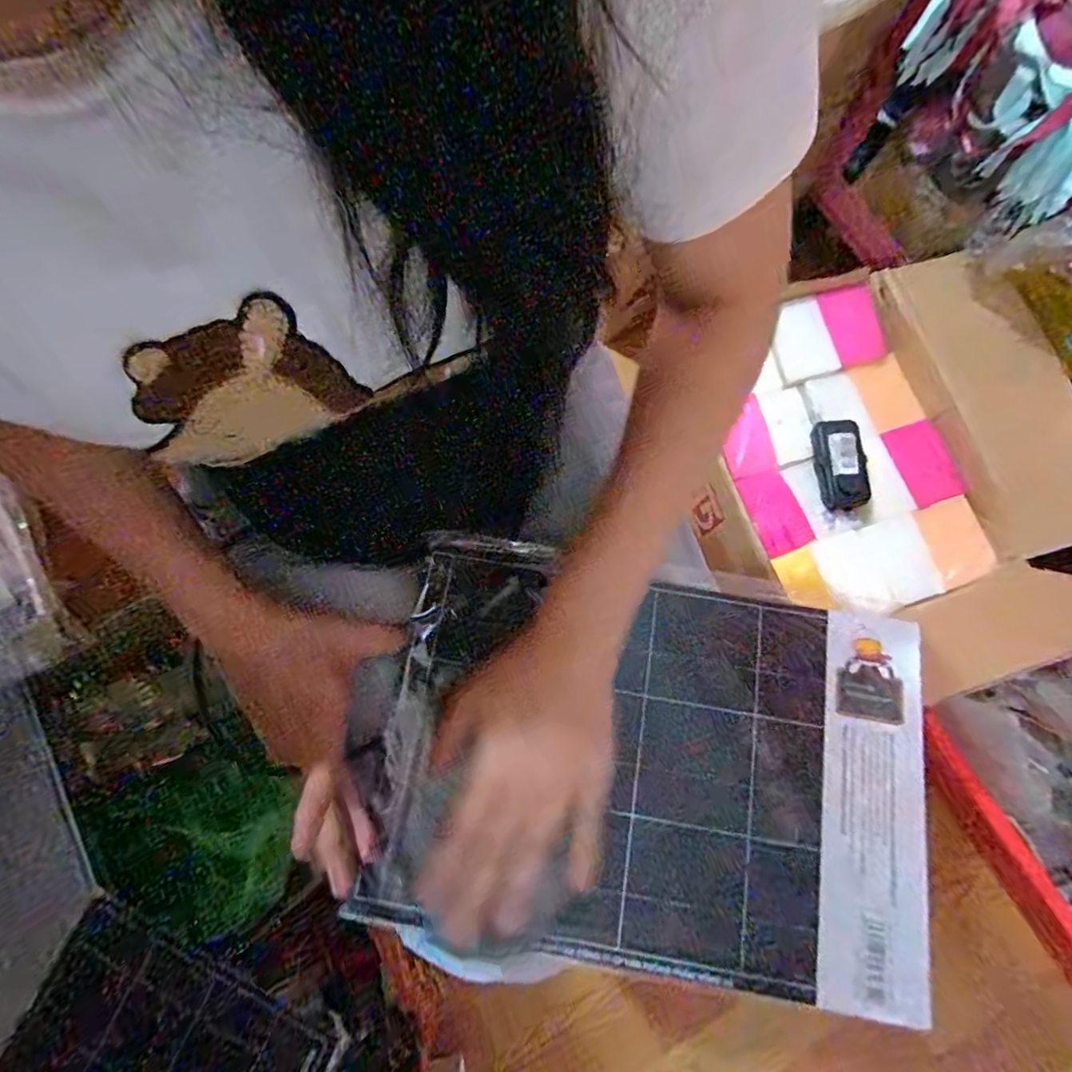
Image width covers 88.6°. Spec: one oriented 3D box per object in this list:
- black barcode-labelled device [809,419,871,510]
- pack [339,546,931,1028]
[{"bbox_3d":[0.359,-0.085,0.640,0.043,0.028,0.105,-2,77,-2],"label":"black barcode-labelled device"},{"bbox_3d":[0.059,0.128,0.315,0.315,0.029,0.207,9,76,1],"label":"pack"}]

